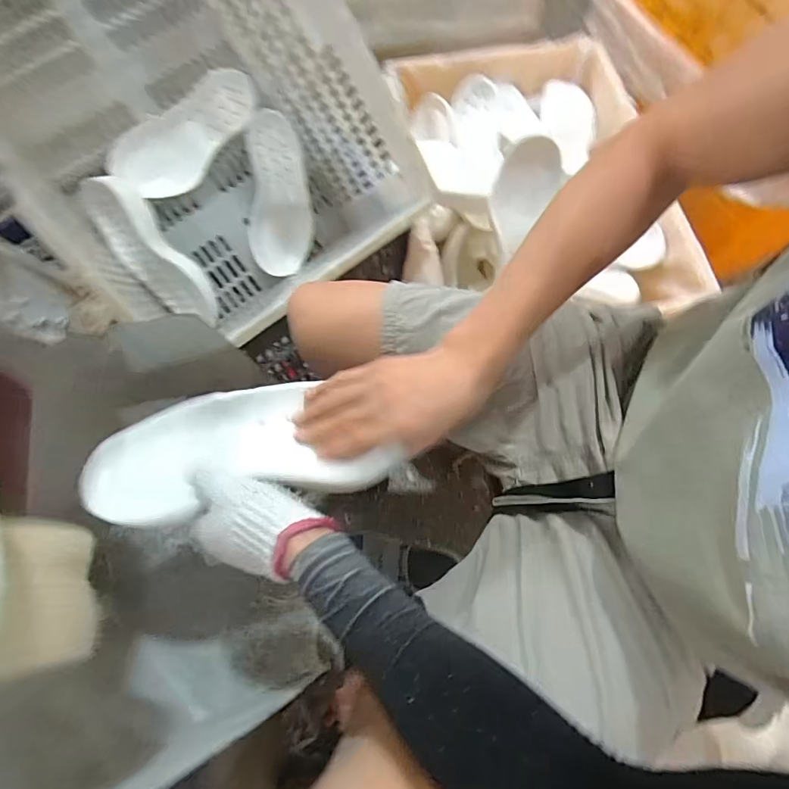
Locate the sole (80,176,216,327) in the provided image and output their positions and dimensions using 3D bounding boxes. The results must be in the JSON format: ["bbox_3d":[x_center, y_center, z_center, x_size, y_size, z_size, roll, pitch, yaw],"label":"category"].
[{"bbox_3d":[-0.456,-0.260,0.867,0.101,0.101,0.315,-42,111,-13],"label":"sole"}]

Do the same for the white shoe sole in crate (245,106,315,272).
[{"bbox_3d":[-0.241,-0.416,0.957,0.121,0.056,0.317,-1,101,1],"label":"white shoe sole in crate"}]

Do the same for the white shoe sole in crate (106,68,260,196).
[{"bbox_3d":[-0.399,-0.506,0.893,0.304,0.121,0.032,-46,32,-6],"label":"white shoe sole in crate"}]

